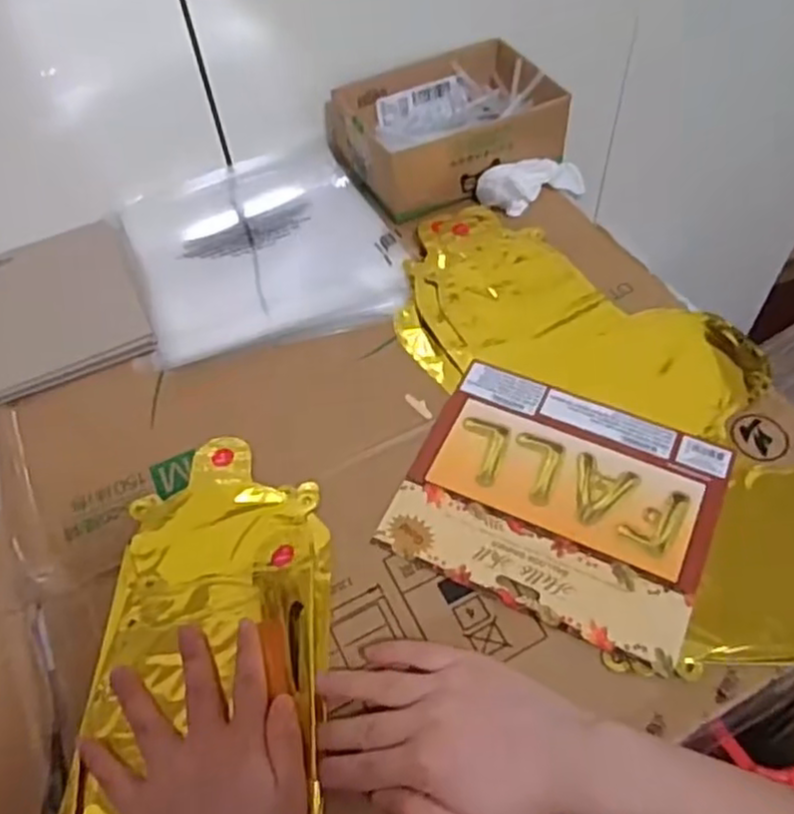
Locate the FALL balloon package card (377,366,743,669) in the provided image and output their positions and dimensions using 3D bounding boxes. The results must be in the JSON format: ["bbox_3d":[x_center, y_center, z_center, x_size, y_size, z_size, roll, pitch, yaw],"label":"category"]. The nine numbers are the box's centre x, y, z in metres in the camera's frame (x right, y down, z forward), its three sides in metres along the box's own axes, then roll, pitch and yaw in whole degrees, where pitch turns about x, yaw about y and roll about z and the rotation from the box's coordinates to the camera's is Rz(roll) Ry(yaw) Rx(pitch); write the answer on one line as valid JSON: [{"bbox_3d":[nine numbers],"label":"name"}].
[{"bbox_3d":[0.106,0.056,0.461,0.188,0.008,0.158,21,58,18],"label":"FALL balloon package card"}]

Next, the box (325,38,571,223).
[{"bbox_3d":[0.046,-0.261,0.657,0.185,0.062,0.141,-23,56,-13],"label":"box"}]

